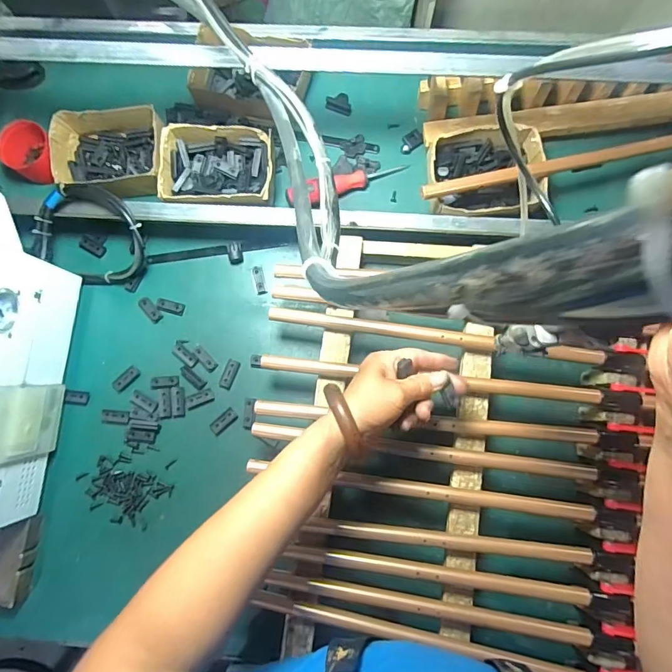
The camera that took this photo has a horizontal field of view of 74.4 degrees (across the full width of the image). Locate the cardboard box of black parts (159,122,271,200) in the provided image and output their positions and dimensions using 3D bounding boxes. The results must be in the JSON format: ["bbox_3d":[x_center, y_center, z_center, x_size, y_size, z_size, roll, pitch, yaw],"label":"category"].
[{"bbox_3d":[-0.150,-0.214,0.563,0.135,0.044,0.097,0,83,1],"label":"cardboard box of black parts"}]

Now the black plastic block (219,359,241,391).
[{"bbox_3d":[-0.135,0.049,0.562,0.016,0.004,0.038,22,84,4],"label":"black plastic block"}]

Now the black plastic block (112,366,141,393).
[{"bbox_3d":[-0.269,0.056,0.567,0.037,0.004,0.018,-45,84,-4],"label":"black plastic block"}]

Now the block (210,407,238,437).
[{"bbox_3d":[-0.141,0.108,0.558,0.038,0.004,0.017,-41,84,-4],"label":"block"}]

